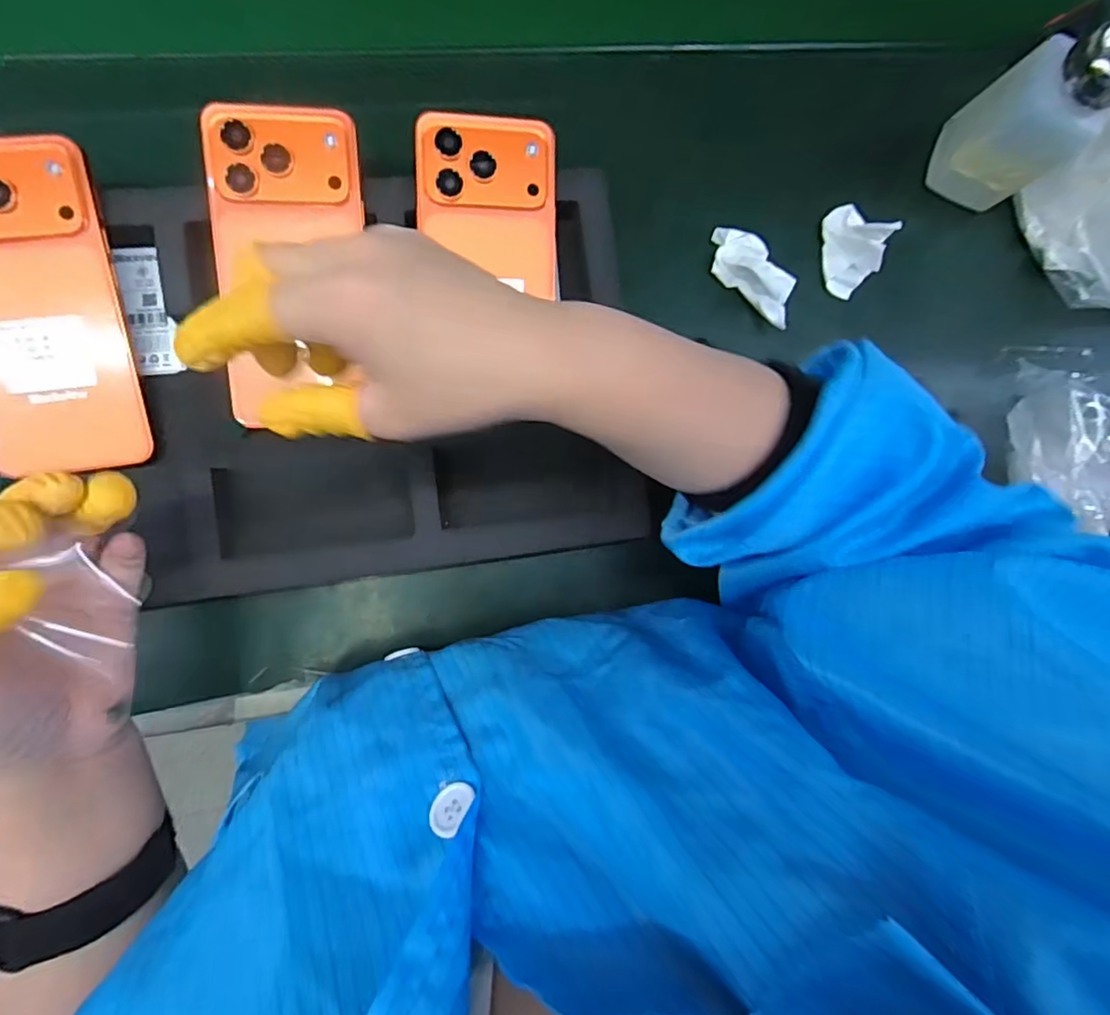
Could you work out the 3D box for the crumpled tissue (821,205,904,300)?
[{"bbox_3d":[0.199,-0.174,0.368,0.029,0.039,0.058,-1,85,-7],"label":"crumpled tissue"}]

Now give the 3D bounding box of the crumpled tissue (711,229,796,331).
[{"bbox_3d":[0.127,-0.153,0.362,0.030,0.030,0.074,-30,75,-8],"label":"crumpled tissue"}]

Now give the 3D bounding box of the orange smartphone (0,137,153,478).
[{"bbox_3d":[-0.266,-0.100,0.288,0.076,0.008,0.161,-9,99,-7],"label":"orange smartphone"}]

